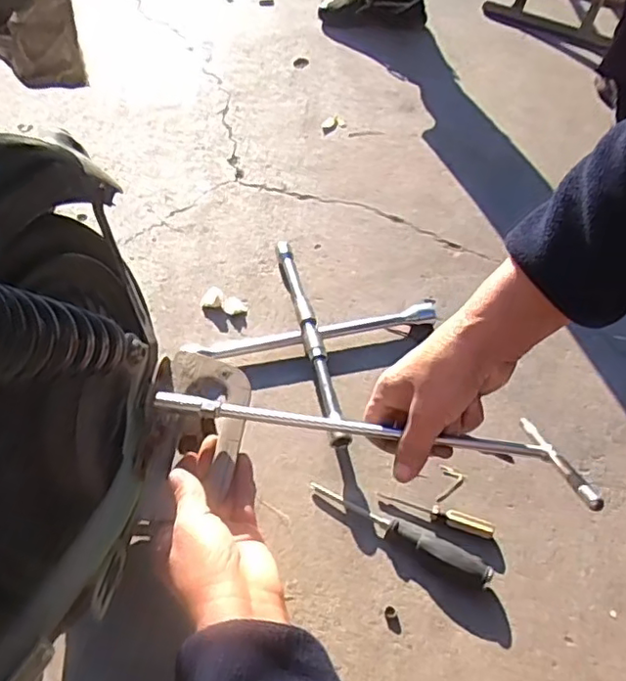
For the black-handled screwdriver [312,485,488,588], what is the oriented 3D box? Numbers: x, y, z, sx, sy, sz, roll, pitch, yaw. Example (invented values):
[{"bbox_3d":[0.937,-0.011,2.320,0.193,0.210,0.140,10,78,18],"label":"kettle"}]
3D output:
[{"bbox_3d":[0.086,0.190,0.616,0.197,0.024,0.021,26,60,16],"label":"black-handled screwdriver"}]

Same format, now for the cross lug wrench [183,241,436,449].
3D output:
[{"bbox_3d":[-0.003,-0.010,0.766,0.241,0.048,0.243,28,60,17],"label":"cross lug wrench"}]

